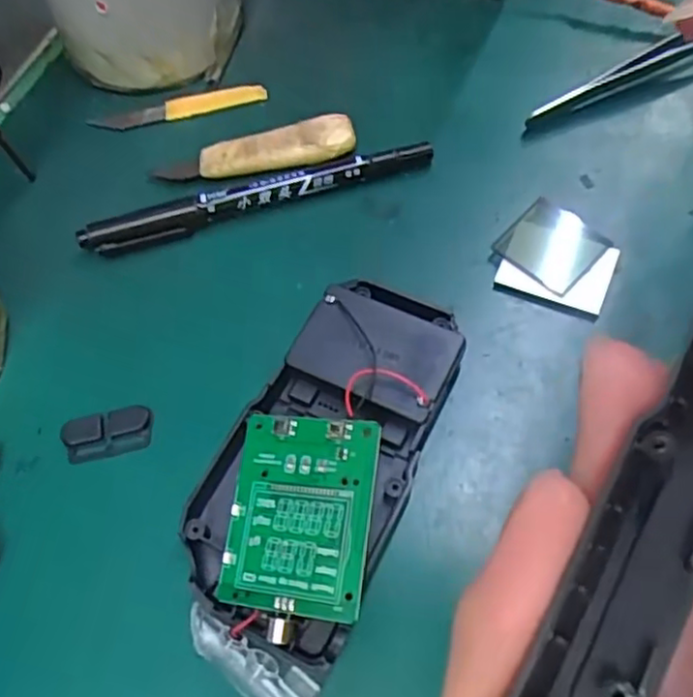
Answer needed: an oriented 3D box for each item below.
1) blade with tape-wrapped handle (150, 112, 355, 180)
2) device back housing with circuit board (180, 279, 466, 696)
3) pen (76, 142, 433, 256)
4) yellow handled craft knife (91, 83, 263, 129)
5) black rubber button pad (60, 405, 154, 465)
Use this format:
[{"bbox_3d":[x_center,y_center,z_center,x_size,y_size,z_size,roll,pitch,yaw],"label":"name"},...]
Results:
[{"bbox_3d":[-0.037,-0.080,0.279,0.079,0.010,0.019,-6,62,2],"label":"blade with tape-wrapped handle"},{"bbox_3d":[-0.010,0.039,0.211,0.063,0.025,0.136,14,65,12],"label":"device back housing with circuit board"},{"bbox_3d":[-0.033,-0.058,0.268,0.136,0.011,0.013,-15,62,-3],"label":"pen"},{"bbox_3d":[-0.073,-0.104,0.298,0.075,0.004,0.011,-11,62,0],"label":"yellow handled craft knife"},{"bbox_3d":[-0.080,0.029,0.234,0.029,0.006,0.014,-15,62,-3],"label":"black rubber button pad"}]

